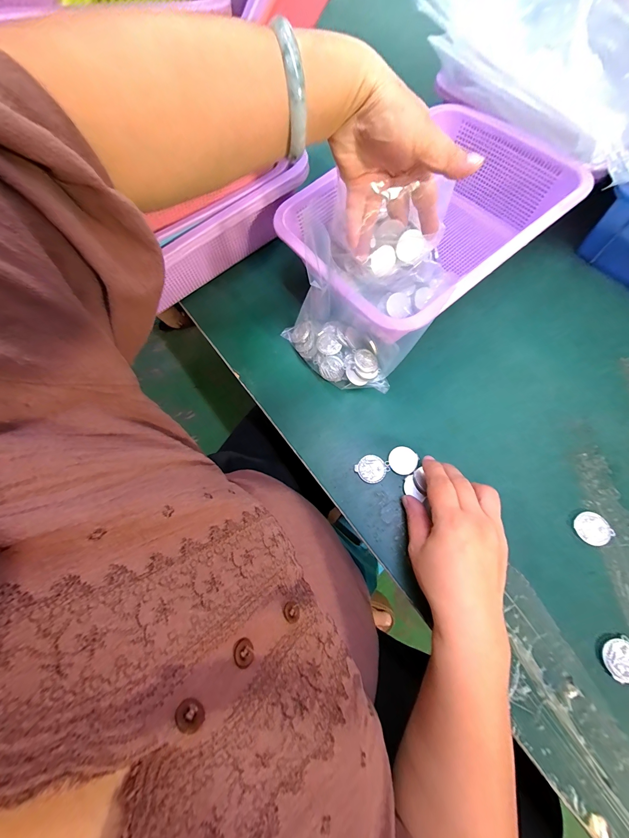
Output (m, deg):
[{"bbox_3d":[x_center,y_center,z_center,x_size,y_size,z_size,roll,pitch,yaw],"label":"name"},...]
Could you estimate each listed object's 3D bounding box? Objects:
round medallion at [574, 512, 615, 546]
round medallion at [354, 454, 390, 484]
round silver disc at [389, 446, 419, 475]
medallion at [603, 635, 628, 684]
[{"bbox_3d":[0.263,0.103,0.286,0.028,0.004,0.029,-1,72,4],"label":"round medallion"},{"bbox_3d":[0.061,0.052,0.321,0.030,0.004,0.030,-1,72,4],"label":"round medallion"},{"bbox_3d":[0.094,0.043,0.320,0.029,0.004,0.029,-1,72,4],"label":"round silver disc"},{"bbox_3d":[0.257,0.202,0.254,0.030,0.006,0.028,-1,72,4],"label":"medallion"}]

